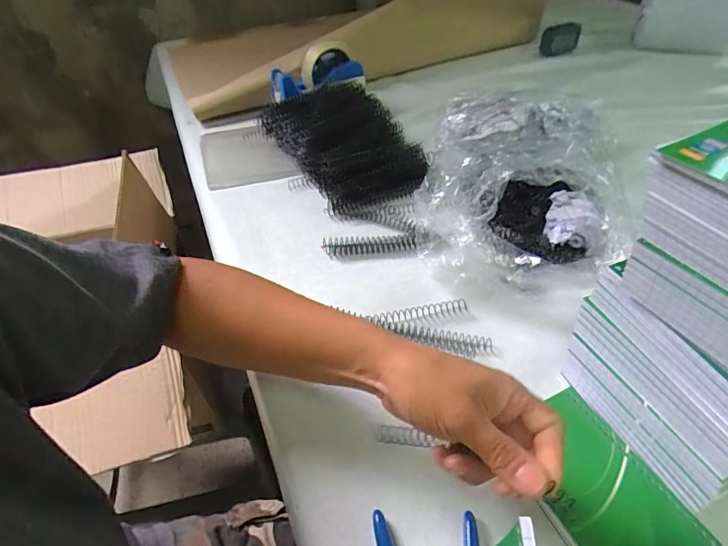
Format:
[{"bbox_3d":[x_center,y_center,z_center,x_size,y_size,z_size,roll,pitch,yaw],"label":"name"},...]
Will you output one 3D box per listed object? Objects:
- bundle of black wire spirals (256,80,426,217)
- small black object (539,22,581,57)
[{"bbox_3d":[-0.023,-0.191,0.628,0.160,0.072,0.253,-27,49,-21],"label":"bundle of black wire spirals"},{"bbox_3d":[0.412,-0.489,0.916,0.080,0.061,0.020,-8,47,8],"label":"small black object"}]

